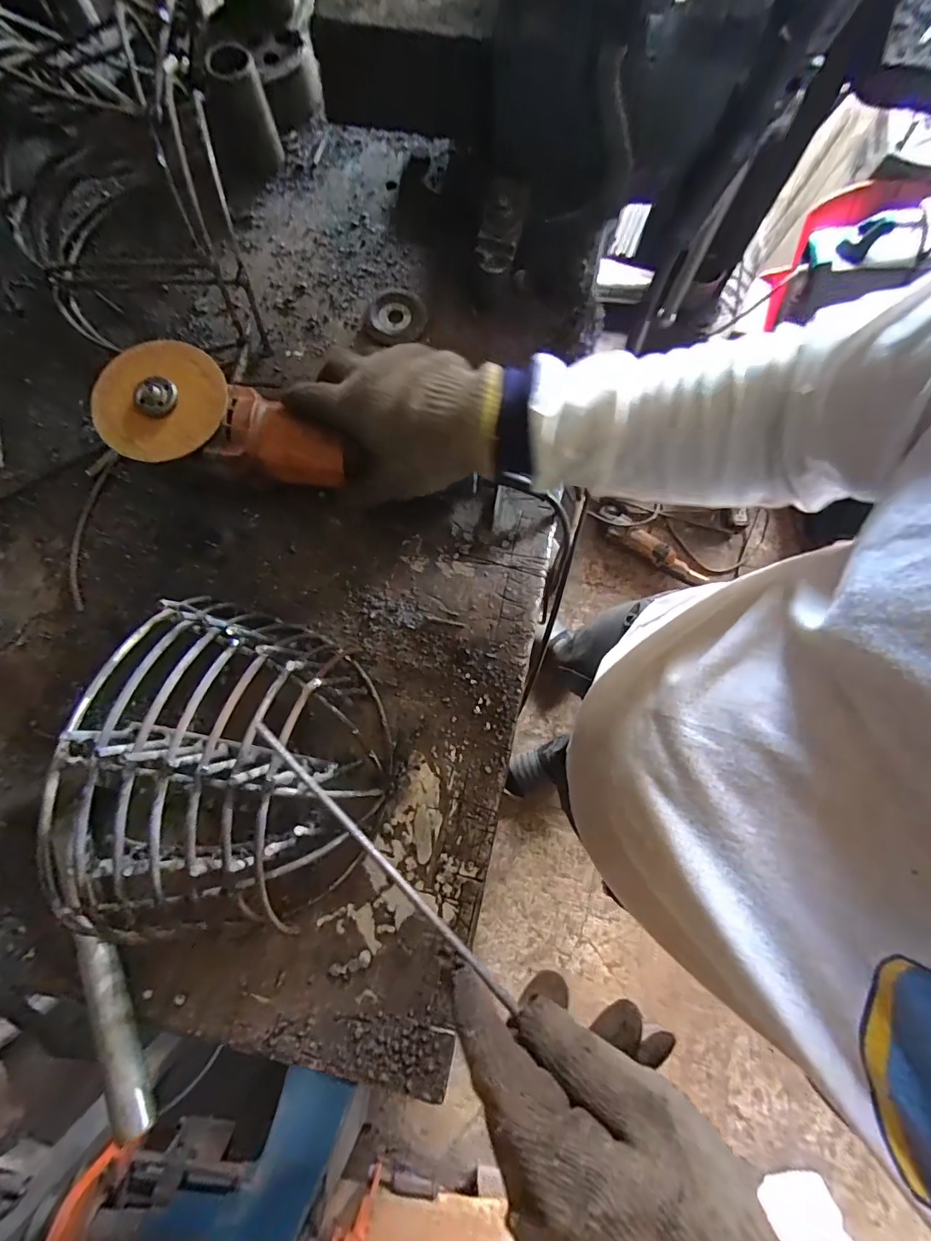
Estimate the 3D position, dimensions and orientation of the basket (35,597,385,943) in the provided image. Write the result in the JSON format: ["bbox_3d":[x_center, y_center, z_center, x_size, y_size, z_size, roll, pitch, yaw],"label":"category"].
[{"bbox_3d":[-0.151,0.103,0.329,0.180,0.114,0.224,13,79,1],"label":"basket"}]

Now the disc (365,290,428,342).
[{"bbox_3d":[-0.067,-0.298,0.464,0.057,0.010,0.060,0,79,-1],"label":"disc"}]

